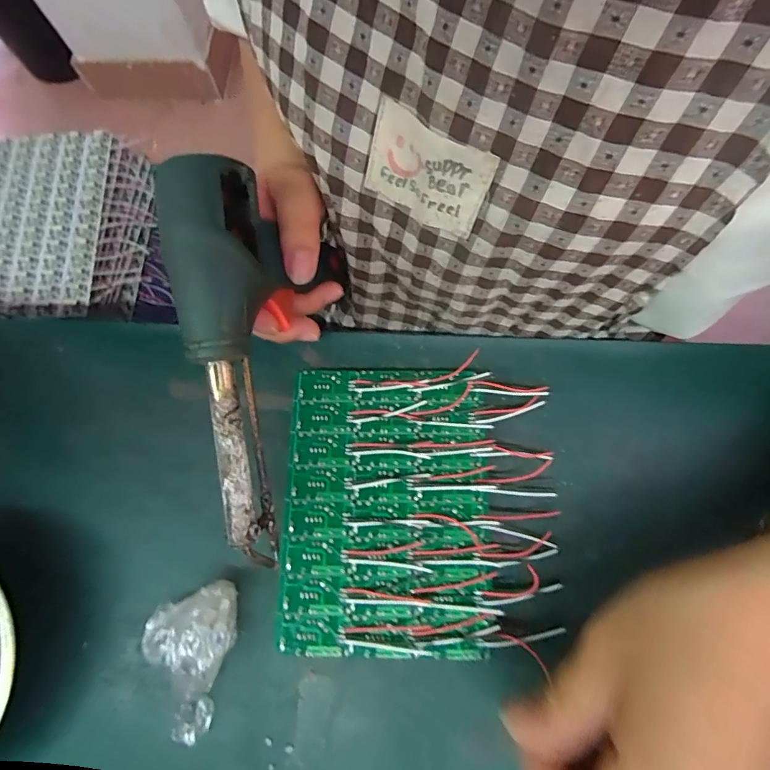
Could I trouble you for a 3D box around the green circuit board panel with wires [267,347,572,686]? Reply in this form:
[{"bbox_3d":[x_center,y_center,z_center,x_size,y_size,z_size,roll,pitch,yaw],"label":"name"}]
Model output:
[{"bbox_3d":[0.017,0.066,0.239,0.146,0.020,0.147,1,75,-2],"label":"green circuit board panel with wires"}]

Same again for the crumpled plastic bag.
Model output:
[{"bbox_3d":[-0.104,0.138,0.219,0.045,0.033,0.072,16,75,2],"label":"crumpled plastic bag"}]

